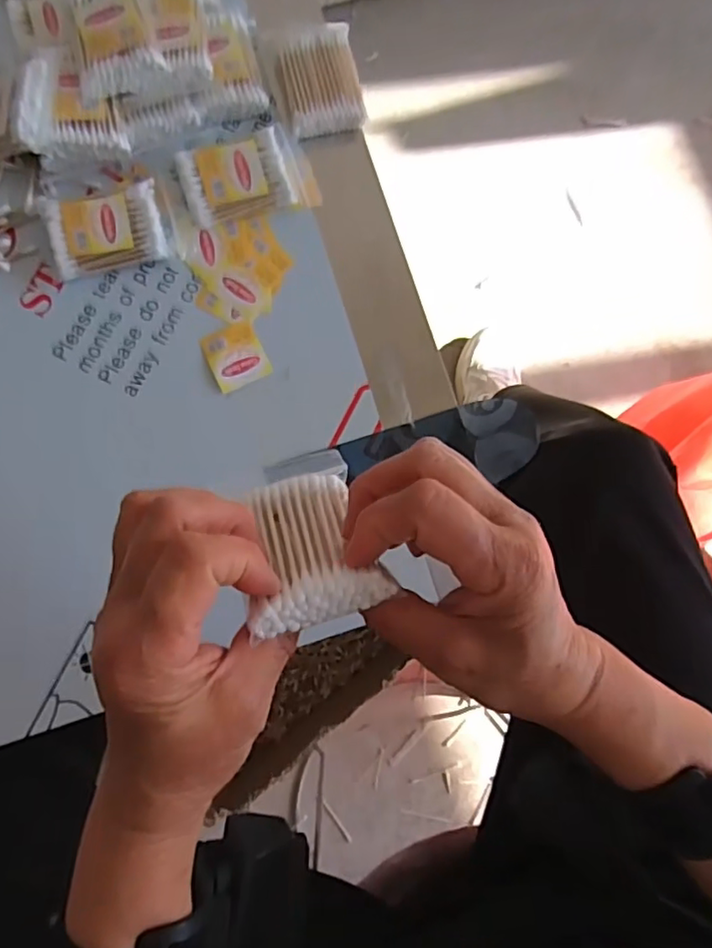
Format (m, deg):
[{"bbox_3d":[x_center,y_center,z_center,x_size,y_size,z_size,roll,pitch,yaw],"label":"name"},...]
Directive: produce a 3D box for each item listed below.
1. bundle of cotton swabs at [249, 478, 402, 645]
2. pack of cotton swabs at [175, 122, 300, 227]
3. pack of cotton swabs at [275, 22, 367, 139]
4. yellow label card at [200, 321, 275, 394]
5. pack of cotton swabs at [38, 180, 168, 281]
[{"bbox_3d":[-0.019,0.029,0.253,0.052,0.016,0.075,-13,42,-3],"label":"bundle of cotton swabs"},{"bbox_3d":[-0.086,-0.214,0.430,0.078,0.022,0.053,-20,84,-4],"label":"pack of cotton swabs"},{"bbox_3d":[-0.028,-0.297,0.447,0.057,0.017,0.083,-11,83,-3],"label":"pack of cotton swabs"},{"bbox_3d":[-0.086,-0.085,0.426,0.039,0.004,0.045,-25,84,-4],"label":"yellow label card"},{"bbox_3d":[-0.177,-0.174,0.421,0.077,0.024,0.055,-15,84,-3],"label":"pack of cotton swabs"}]

